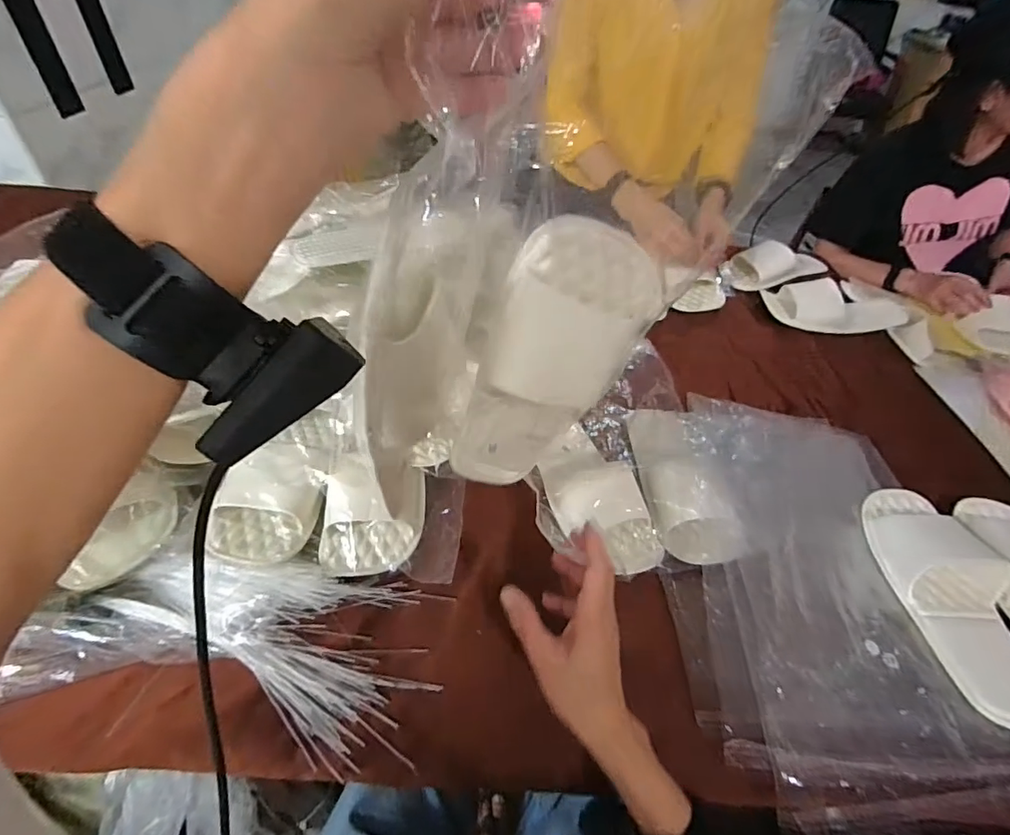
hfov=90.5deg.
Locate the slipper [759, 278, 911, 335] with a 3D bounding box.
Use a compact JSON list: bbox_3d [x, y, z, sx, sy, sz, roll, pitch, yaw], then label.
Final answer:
[{"bbox_3d":[0.580,-0.188,0.882,0.222,0.054,0.112,6,46,1],"label":"slipper"}]

